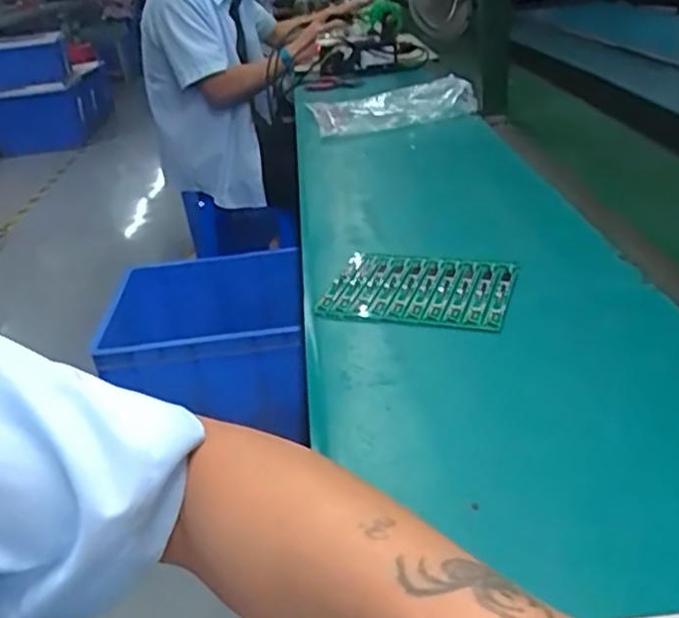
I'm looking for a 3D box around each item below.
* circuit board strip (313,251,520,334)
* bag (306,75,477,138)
[{"bbox_3d":[0.071,-0.020,0.617,0.164,0.010,0.109,6,32,23],"label":"circuit board strip"},{"bbox_3d":[0.084,-0.353,1.184,0.260,0.042,0.196,-11,29,-6],"label":"bag"}]

